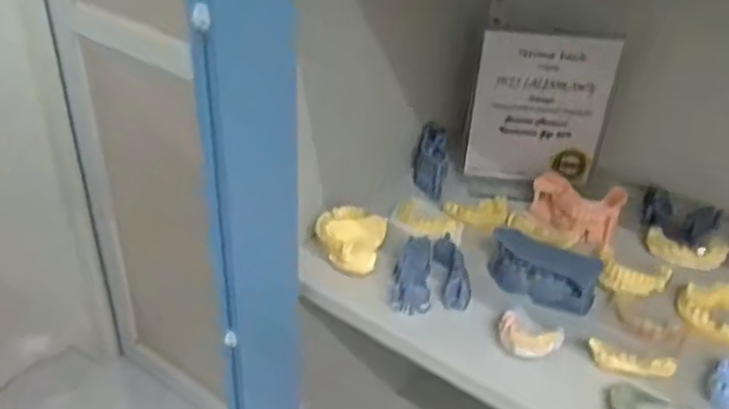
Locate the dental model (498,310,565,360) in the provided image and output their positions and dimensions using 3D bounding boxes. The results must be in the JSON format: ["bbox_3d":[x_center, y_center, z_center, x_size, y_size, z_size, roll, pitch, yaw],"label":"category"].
[{"bbox_3d":[0.128,0.104,0.535,0.049,0.017,0.030,17,36,19],"label":"dental model"}]

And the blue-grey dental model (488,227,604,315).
[{"bbox_3d":[0.153,0.058,0.596,0.093,0.040,0.034,18,37,20],"label":"blue-grey dental model"}]

